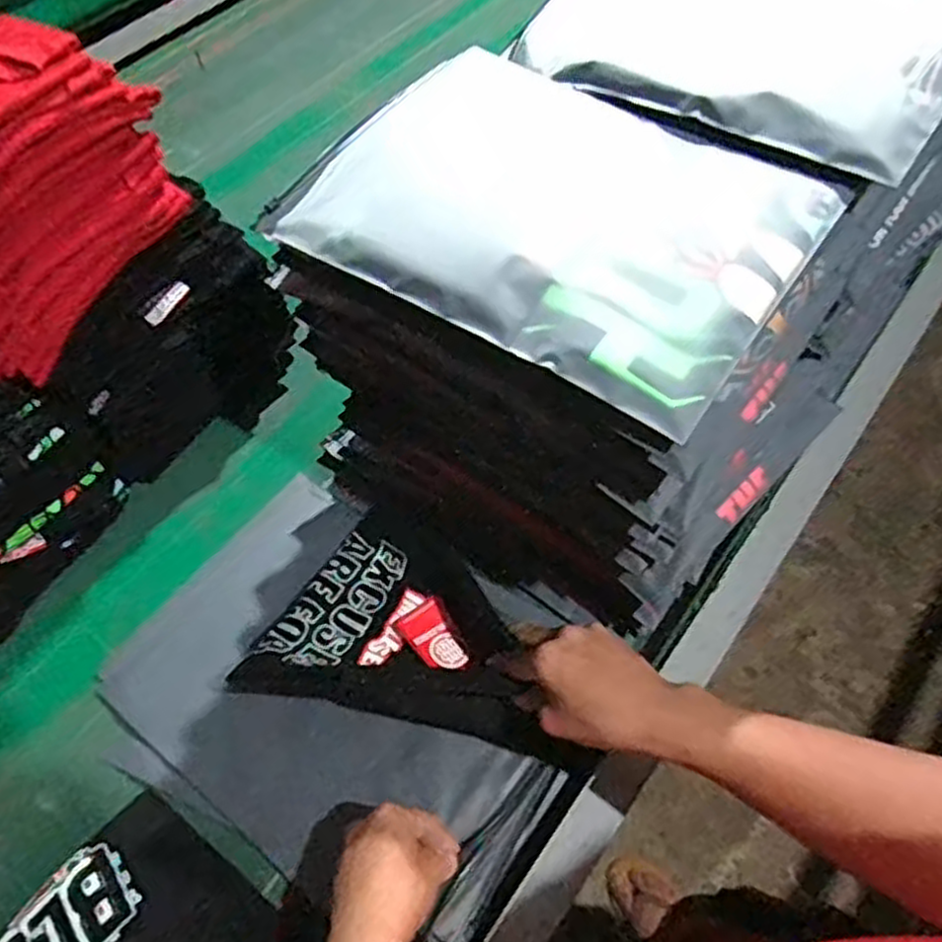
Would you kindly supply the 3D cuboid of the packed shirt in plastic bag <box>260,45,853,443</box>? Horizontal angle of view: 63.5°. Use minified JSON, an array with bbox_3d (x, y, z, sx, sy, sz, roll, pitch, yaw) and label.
[{"bbox_3d":[0.060,-0.188,0.532,0.324,0.020,0.251,29,63,20],"label":"packed shirt in plastic bag"}]

